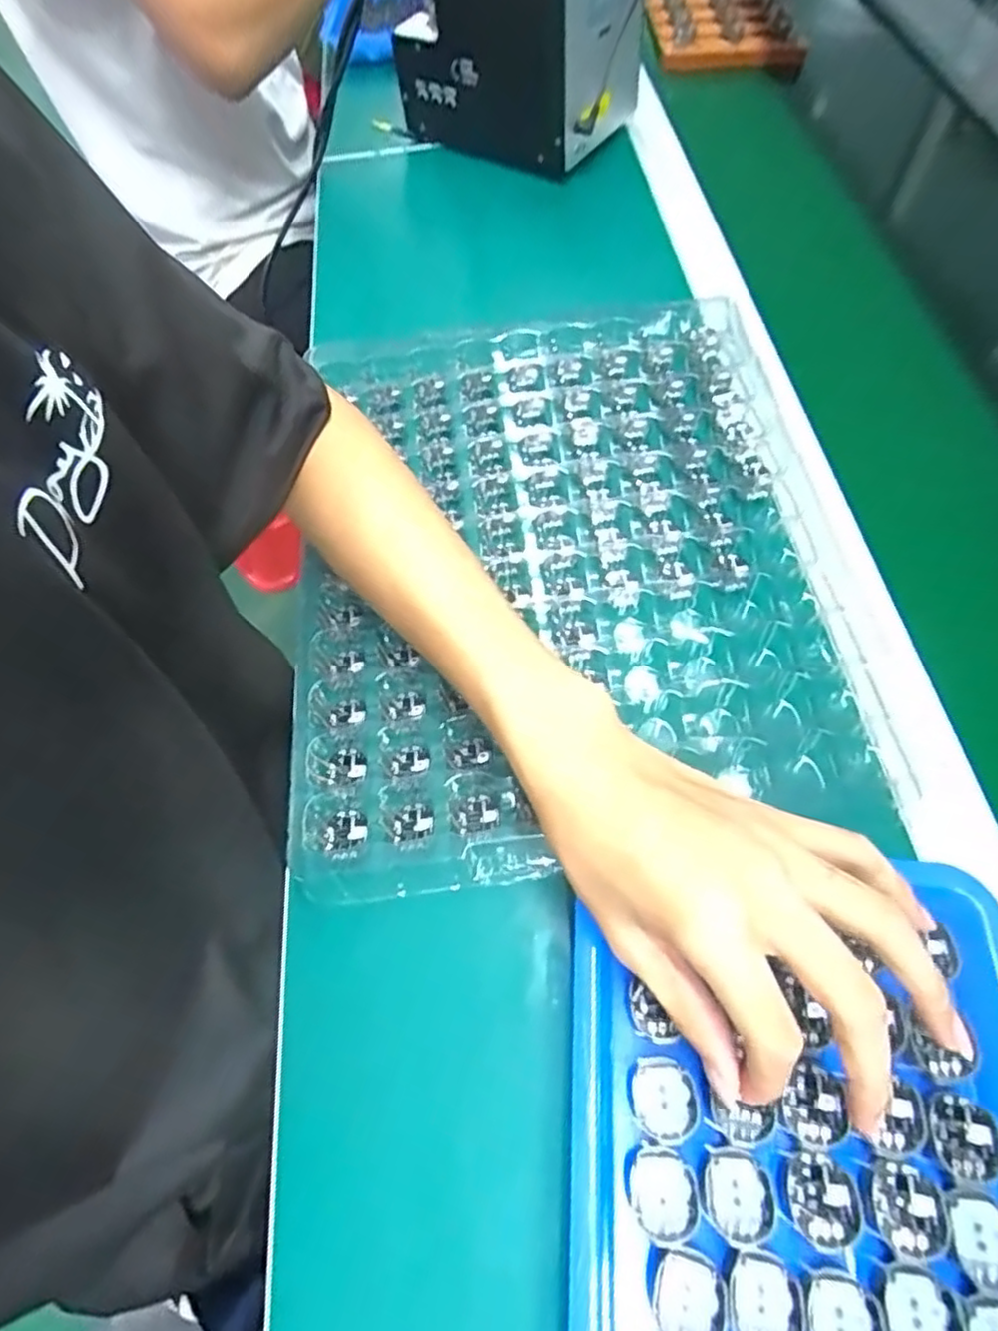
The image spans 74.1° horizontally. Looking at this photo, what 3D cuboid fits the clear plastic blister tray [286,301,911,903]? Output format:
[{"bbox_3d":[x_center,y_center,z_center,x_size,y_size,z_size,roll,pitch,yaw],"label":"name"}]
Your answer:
[{"bbox_3d":[0.030,-0.070,0.386,0.293,0.021,0.362,-6,55,0],"label":"clear plastic blister tray"}]

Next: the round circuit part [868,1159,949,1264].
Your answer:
[{"bbox_3d":[0.149,0.197,0.240,0.025,0.004,0.027,-2,56,3],"label":"round circuit part"}]

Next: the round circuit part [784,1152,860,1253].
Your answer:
[{"bbox_3d":[0.119,0.197,0.242,0.025,0.004,0.028,9,57,10],"label":"round circuit part"}]

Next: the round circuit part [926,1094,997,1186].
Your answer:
[{"bbox_3d":[0.175,0.177,0.247,0.026,0.004,0.026,21,60,18],"label":"round circuit part"}]

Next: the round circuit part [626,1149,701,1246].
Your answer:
[{"bbox_3d":[0.062,0.200,0.249,0.025,0.008,0.028,6,56,8],"label":"round circuit part"}]

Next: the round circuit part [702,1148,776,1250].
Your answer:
[{"bbox_3d":[0.089,0.199,0.247,0.025,0.004,0.028,14,58,14],"label":"round circuit part"}]

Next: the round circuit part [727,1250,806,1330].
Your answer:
[{"bbox_3d":[0.094,0.225,0.232,0.026,0.004,0.027,-2,56,3],"label":"round circuit part"}]

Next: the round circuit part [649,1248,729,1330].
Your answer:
[{"bbox_3d":[0.068,0.227,0.235,0.025,0.005,0.028,12,57,12],"label":"round circuit part"}]

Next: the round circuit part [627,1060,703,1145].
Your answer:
[{"bbox_3d":[0.066,0.174,0.265,0.026,0.006,0.027,14,58,14],"label":"round circuit part"}]

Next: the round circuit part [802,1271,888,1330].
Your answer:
[{"bbox_3d":[0.120,0.228,0.227,0.026,0.004,0.027,-2,56,3],"label":"round circuit part"}]

